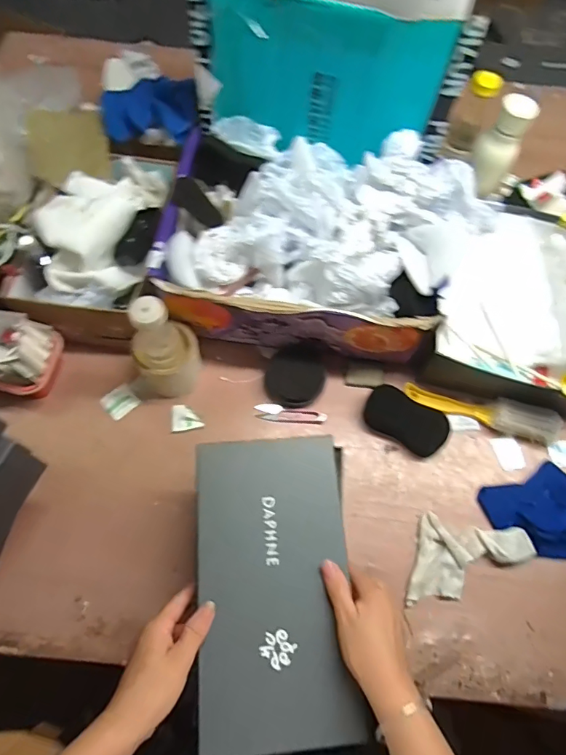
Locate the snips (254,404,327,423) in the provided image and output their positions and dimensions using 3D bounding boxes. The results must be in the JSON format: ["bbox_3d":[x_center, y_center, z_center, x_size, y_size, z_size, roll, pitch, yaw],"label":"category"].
[{"bbox_3d":[0.011,0.056,0.700,0.103,0.013,0.025,9,66,2],"label":"snips"}]

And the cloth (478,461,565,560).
[{"bbox_3d":[0.381,0.183,0.629,0.213,0.040,0.133,20,67,7],"label":"cloth"}]

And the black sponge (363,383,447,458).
[{"bbox_3d":[0.181,0.063,0.690,0.120,0.029,0.059,29,68,10],"label":"black sponge"}]

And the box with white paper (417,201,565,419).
[{"bbox_3d":[0.379,-0.108,0.744,0.250,0.114,0.315,20,67,6],"label":"box with white paper"}]

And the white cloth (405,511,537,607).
[{"bbox_3d":[0.244,0.243,0.606,0.151,0.025,0.112,10,66,2],"label":"white cloth"}]

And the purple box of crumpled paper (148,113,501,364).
[{"bbox_3d":[0.045,-0.194,0.691,0.432,0.173,0.278,12,66,3],"label":"purple box of crumpled paper"}]

